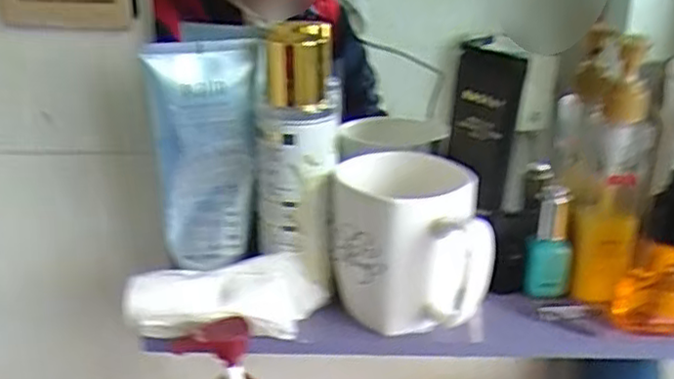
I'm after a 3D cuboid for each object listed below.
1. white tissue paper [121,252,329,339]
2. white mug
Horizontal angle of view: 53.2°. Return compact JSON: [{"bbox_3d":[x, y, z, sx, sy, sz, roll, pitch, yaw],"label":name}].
[{"bbox_3d":[-0.074,0.074,0.448,0.126,0.042,0.042,-4,20,1],"label":"white tissue paper"},{"bbox_3d":[0.045,0.039,0.448,0.091,0.099,0.099,-5,20,-3],"label":"white mug"}]

